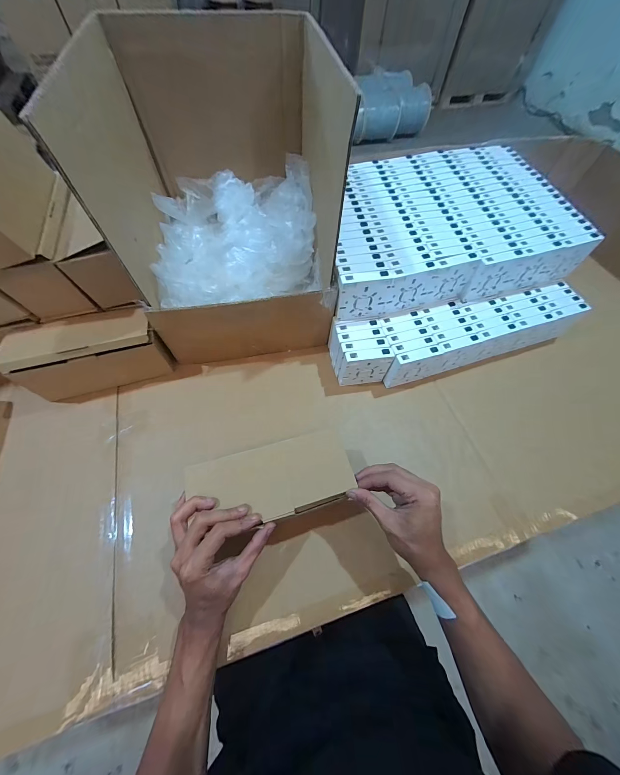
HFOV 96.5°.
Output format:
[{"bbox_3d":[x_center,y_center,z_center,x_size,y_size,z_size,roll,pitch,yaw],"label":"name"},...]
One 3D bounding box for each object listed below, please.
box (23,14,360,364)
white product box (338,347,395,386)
[{"bbox_3d":[-0.131,-0.288,0.473,0.286,0.356,0.317,-9,63,-8],"label":"box"},{"bbox_3d":[0.100,-0.036,0.506,0.087,0.084,0.024,-5,63,-6],"label":"white product box"}]

